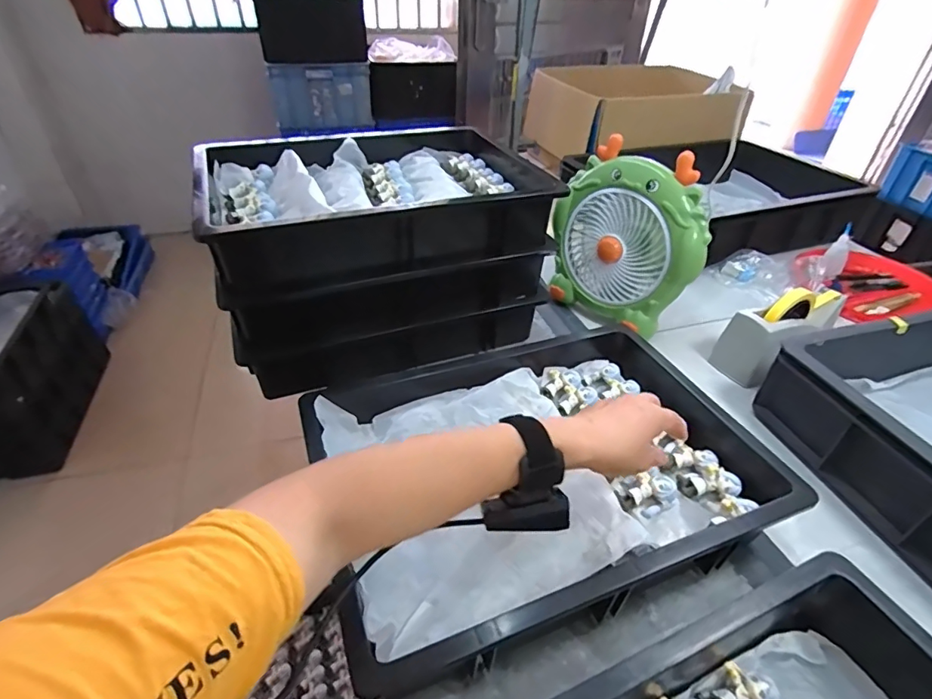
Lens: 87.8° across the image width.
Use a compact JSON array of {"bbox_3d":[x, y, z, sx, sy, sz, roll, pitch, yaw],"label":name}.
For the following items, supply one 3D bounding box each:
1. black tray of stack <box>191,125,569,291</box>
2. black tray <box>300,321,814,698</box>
[{"bbox_3d":[-0.146,-0.268,0.788,0.513,0.083,0.442,-13,40,-18],"label":"black tray of stack"},{"bbox_3d":[0.086,0.128,0.554,0.478,0.096,0.335,-13,40,-18],"label":"black tray"}]

